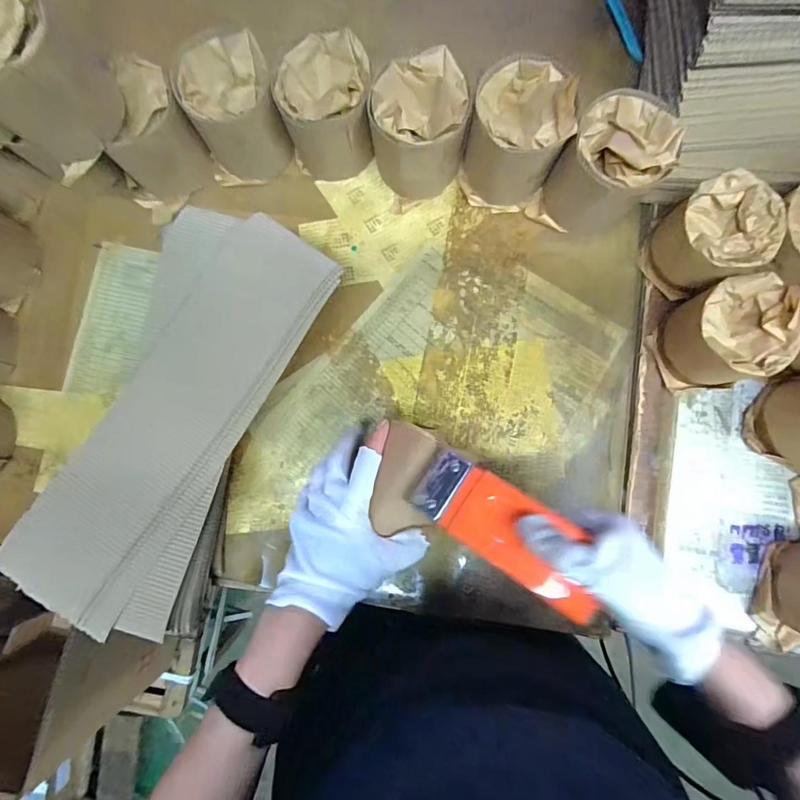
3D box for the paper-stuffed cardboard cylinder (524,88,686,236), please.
[{"bbox_3d":[0.212,-0.237,0.446,0.091,0.106,0.110,35,87,3],"label":"paper-stuffed cardboard cylinder"}]

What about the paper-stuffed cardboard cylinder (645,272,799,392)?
[{"bbox_3d":[0.318,-0.063,0.436,0.091,0.095,0.095,0,86,1],"label":"paper-stuffed cardboard cylinder"}]

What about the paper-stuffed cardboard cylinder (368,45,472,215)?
[{"bbox_3d":[0.019,-0.274,0.448,0.092,0.111,0.094,0,86,1],"label":"paper-stuffed cardboard cylinder"}]

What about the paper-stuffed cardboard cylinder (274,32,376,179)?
[{"bbox_3d":[-0.075,-0.302,0.460,0.091,0.102,0.095,-3,86,1],"label":"paper-stuffed cardboard cylinder"}]

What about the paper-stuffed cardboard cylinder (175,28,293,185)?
[{"bbox_3d":[-0.176,-0.307,0.467,0.095,0.090,0.104,0,86,1],"label":"paper-stuffed cardboard cylinder"}]

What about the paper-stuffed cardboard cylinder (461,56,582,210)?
[{"bbox_3d":[0.119,-0.272,0.450,0.094,0.108,0.106,13,86,2],"label":"paper-stuffed cardboard cylinder"}]

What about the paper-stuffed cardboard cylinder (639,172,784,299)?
[{"bbox_3d":[0.312,-0.162,0.449,0.095,0.086,0.091,0,86,1],"label":"paper-stuffed cardboard cylinder"}]

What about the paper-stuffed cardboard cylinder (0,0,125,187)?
[{"bbox_3d":[-0.318,-0.284,0.380,0.101,0.121,0.097,-33,86,-2],"label":"paper-stuffed cardboard cylinder"}]

